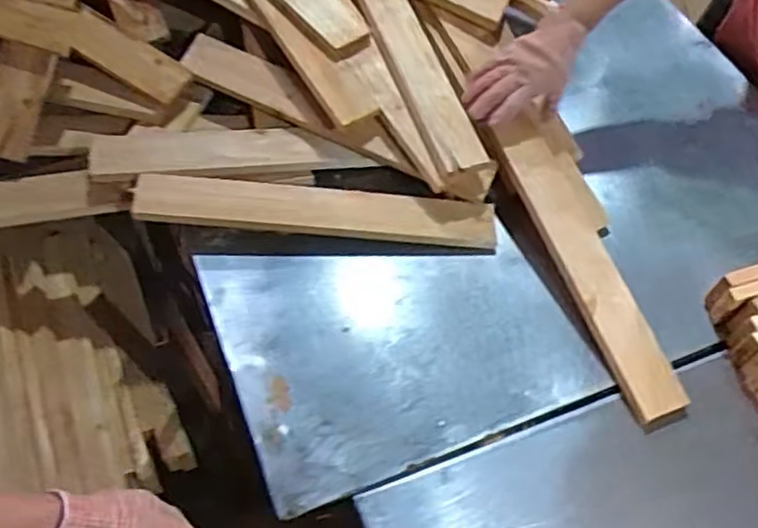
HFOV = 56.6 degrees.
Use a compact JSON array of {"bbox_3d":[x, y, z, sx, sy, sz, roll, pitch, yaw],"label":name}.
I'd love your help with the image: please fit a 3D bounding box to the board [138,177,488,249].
[{"bbox_3d":[-0.081,-0.074,0.973,0.491,0.019,0.067,5,66,-8],"label":"board"}]

